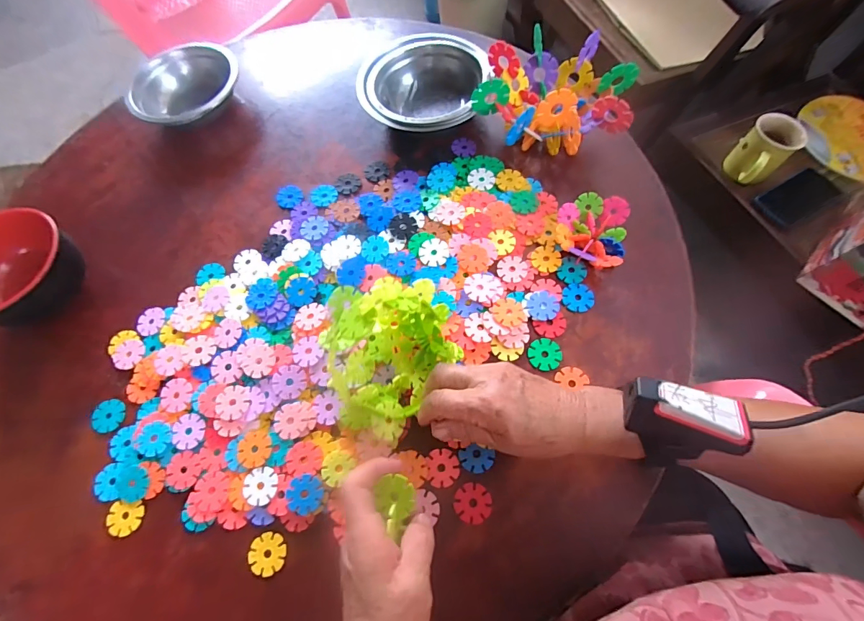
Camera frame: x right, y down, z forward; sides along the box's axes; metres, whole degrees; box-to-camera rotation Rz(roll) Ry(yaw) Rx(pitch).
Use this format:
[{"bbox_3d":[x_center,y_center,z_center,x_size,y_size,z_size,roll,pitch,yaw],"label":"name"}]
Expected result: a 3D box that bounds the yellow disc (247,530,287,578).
[{"bbox_3d":[-0.141,0.209,0.346,0.030,0.004,0.032,-1,68,3],"label":"yellow disc"}]

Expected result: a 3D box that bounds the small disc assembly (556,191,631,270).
[{"bbox_3d":[0.165,-0.080,0.424,0.069,0.035,0.080,15,70,10],"label":"small disc assembly"}]

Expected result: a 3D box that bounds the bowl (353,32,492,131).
[{"bbox_3d":[-0.012,-0.271,0.502,0.146,0.058,0.124,15,70,10],"label":"bowl"}]

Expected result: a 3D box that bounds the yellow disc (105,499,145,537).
[{"bbox_3d":[-0.277,0.187,0.363,0.031,0.004,0.028,-7,68,1],"label":"yellow disc"}]

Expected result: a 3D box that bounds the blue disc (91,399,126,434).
[{"bbox_3d":[-0.323,0.105,0.403,0.030,0.005,0.031,-6,68,2],"label":"blue disc"}]

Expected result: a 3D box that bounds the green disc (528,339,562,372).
[{"bbox_3d":[0.112,0.043,0.398,0.032,0.004,0.032,-1,68,3],"label":"green disc"}]

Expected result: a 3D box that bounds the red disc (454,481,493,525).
[{"bbox_3d":[0.035,0.165,0.346,0.031,0.004,0.031,-1,68,3],"label":"red disc"}]

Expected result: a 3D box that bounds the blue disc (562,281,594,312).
[{"bbox_3d":[0.152,-0.015,0.416,0.035,0.004,0.031,-40,71,-12],"label":"blue disc"}]

